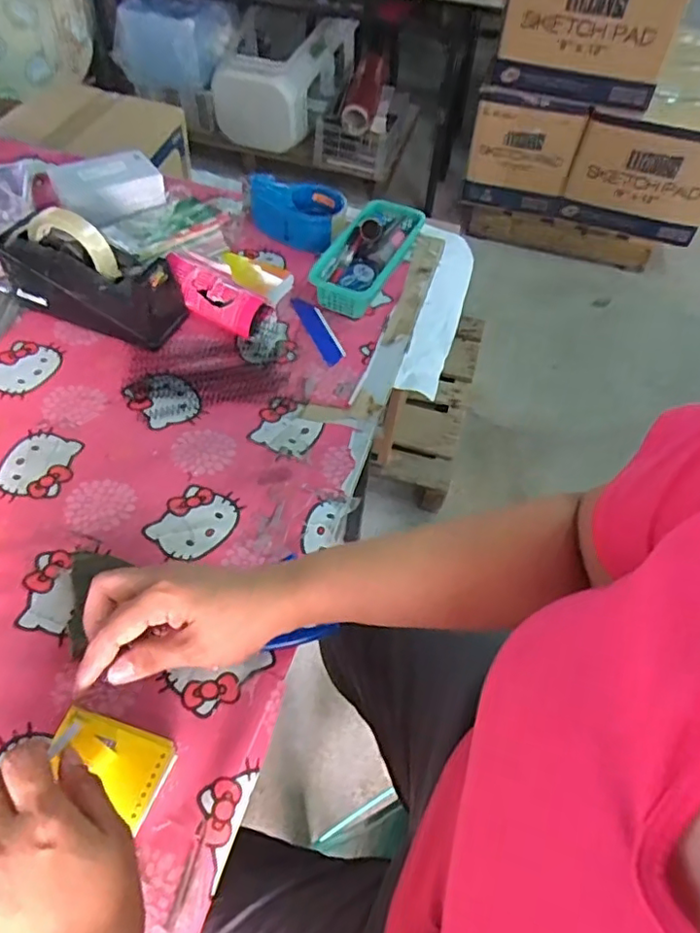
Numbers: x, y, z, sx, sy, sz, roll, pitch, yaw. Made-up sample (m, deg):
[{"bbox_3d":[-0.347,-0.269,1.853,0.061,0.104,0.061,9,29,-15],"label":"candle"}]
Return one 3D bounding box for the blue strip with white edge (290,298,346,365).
[{"bbox_3d":[-0.040,-0.178,0.764,0.029,0.004,0.129,-18,57,-18],"label":"blue strip with white edge"}]

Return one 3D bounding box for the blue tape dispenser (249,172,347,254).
[{"bbox_3d":[-0.082,-0.380,0.874,0.147,0.066,0.101,22,46,2],"label":"blue tape dispenser"}]

